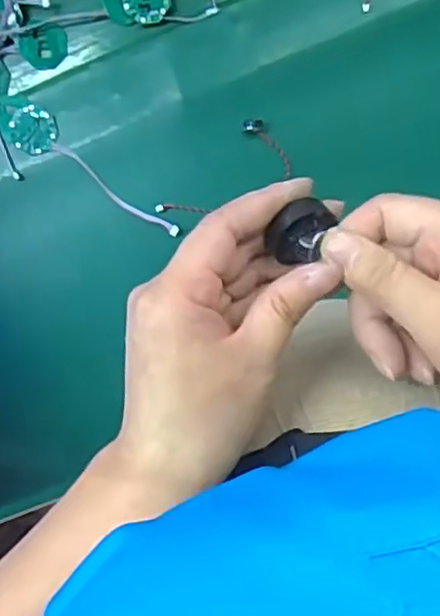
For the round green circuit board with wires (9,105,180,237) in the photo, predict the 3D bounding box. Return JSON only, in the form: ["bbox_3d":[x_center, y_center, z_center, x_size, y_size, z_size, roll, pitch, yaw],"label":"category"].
[{"bbox_3d":[-0.097,-0.101,0.506,0.154,0.004,0.034,38,96,-1],"label":"round green circuit board with wires"}]

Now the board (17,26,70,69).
[{"bbox_3d":[-0.133,-0.197,0.508,0.036,0.004,0.029,-24,109,0],"label":"board"}]

